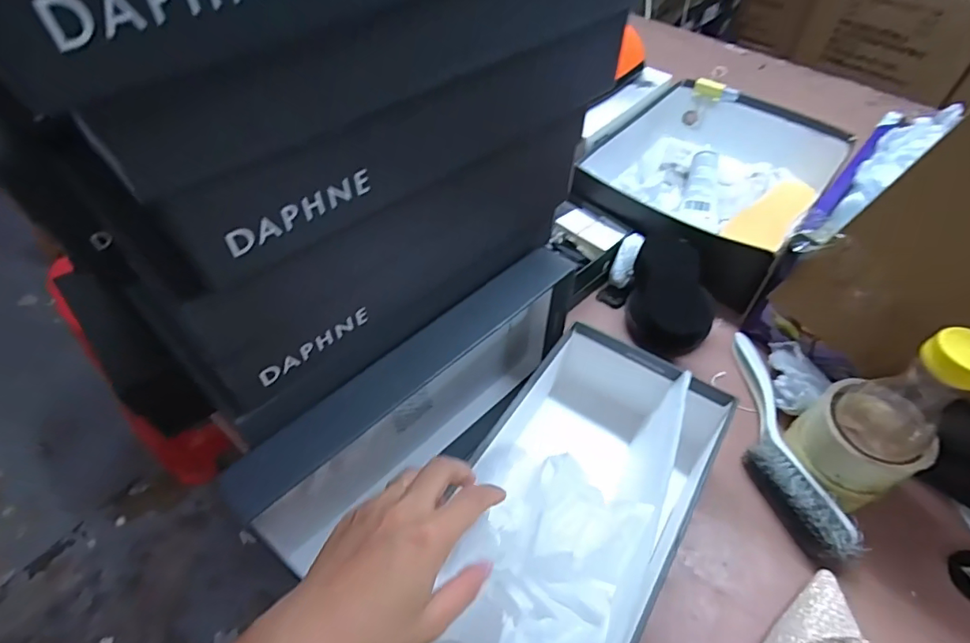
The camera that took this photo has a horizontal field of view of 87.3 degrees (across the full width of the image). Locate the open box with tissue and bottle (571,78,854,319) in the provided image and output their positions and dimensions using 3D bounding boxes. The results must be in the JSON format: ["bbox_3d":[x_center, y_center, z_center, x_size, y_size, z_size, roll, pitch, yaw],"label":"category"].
[{"bbox_3d":[0.297,-0.187,0.695,0.257,0.094,0.336,34,58,23],"label":"open box with tissue and bottle"}]

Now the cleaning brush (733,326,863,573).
[{"bbox_3d":[0.271,0.106,0.482,0.050,0.036,0.228,-3,51,-3],"label":"cleaning brush"}]

